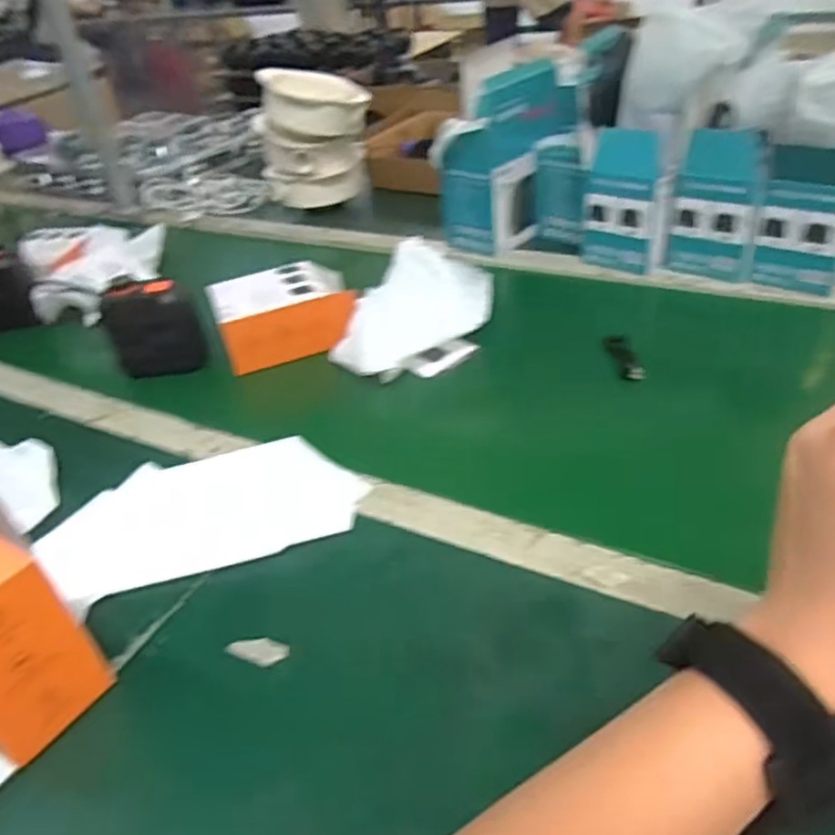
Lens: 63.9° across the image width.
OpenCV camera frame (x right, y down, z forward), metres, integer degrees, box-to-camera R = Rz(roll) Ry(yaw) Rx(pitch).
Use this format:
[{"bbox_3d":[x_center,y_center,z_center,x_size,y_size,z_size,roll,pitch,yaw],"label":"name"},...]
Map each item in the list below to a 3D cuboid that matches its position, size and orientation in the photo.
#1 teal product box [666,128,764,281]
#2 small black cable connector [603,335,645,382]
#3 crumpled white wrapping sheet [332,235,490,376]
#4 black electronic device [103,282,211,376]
[{"bbox_3d":[0.320,-0.228,0.714,0.087,0.148,0.047,12,40,25],"label":"teal product box"},{"bbox_3d":[0.197,-0.058,0.637,0.021,0.015,0.083,-5,36,4],"label":"small black cable connector"},{"bbox_3d":[-0.002,-0.106,0.657,0.108,0.078,0.138,20,44,32],"label":"crumpled white wrapping sheet"},{"bbox_3d":[-0.265,-0.088,0.684,0.087,0.090,0.038,-17,40,-17],"label":"black electronic device"}]

